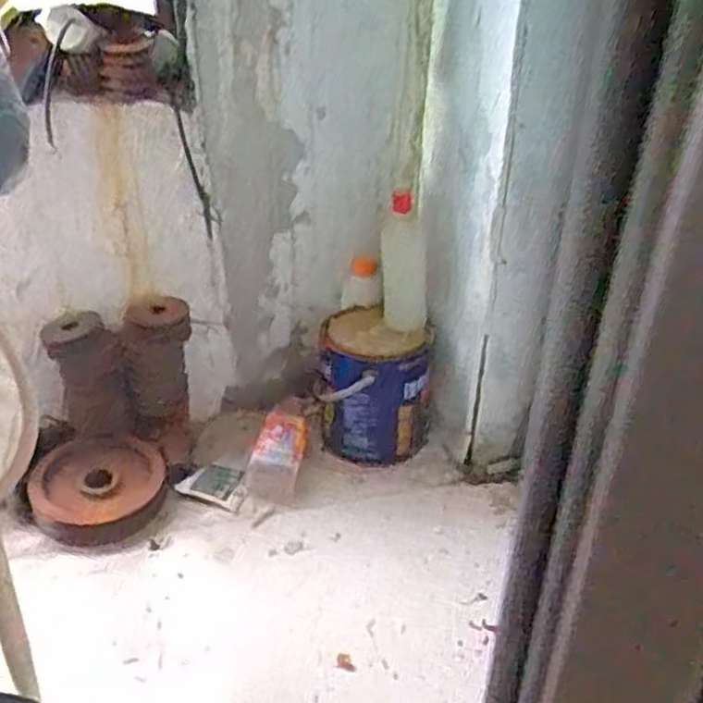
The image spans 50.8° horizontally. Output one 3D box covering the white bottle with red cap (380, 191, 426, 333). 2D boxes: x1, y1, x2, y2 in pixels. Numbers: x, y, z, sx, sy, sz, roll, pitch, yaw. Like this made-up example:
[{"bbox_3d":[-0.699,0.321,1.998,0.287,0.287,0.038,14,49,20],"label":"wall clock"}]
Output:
[{"bbox_3d":[0.072,-0.125,1.033,0.054,0.168,0.075,-5,31,-10],"label":"white bottle with red cap"}]

